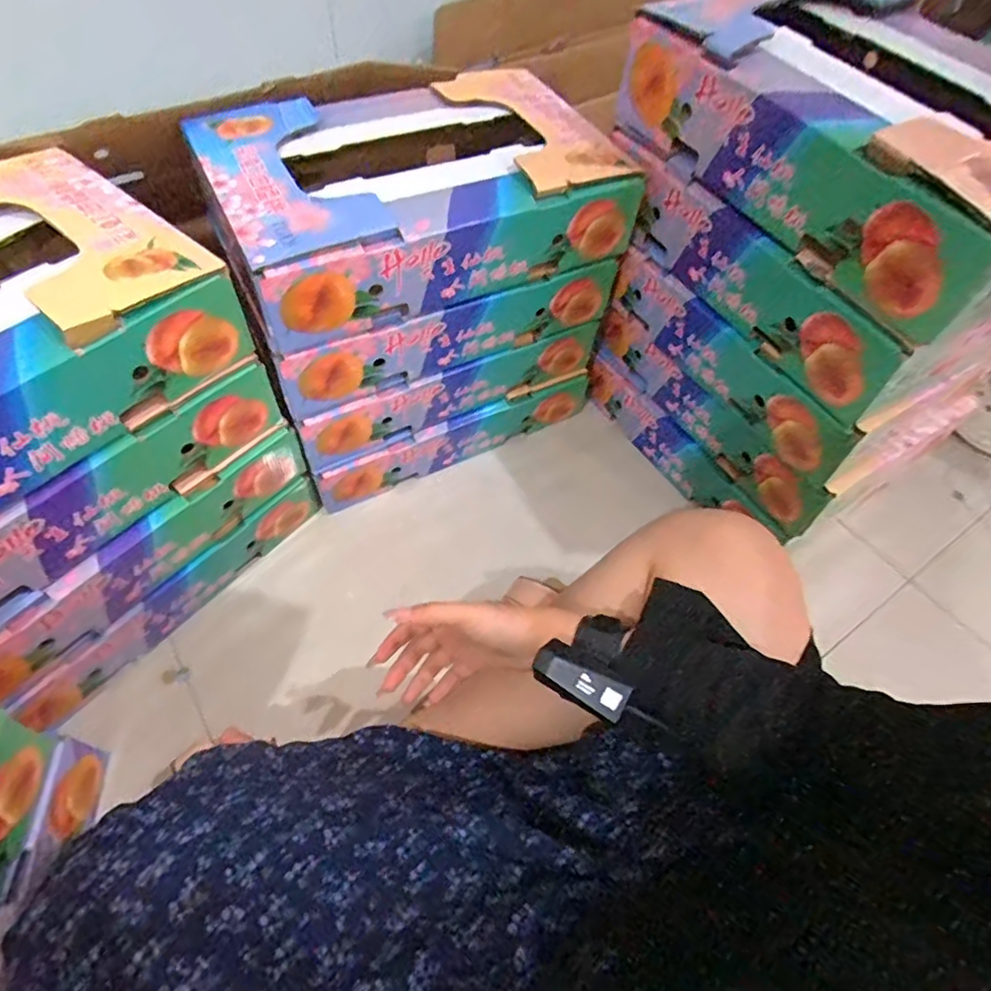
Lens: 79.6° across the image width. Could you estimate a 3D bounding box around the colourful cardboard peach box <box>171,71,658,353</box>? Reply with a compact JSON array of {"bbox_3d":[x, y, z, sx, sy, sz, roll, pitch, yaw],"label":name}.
[{"bbox_3d":[-0.085,-0.320,0.625,0.384,0.111,0.263,-25,60,-18],"label":"colourful cardboard peach box"}]

